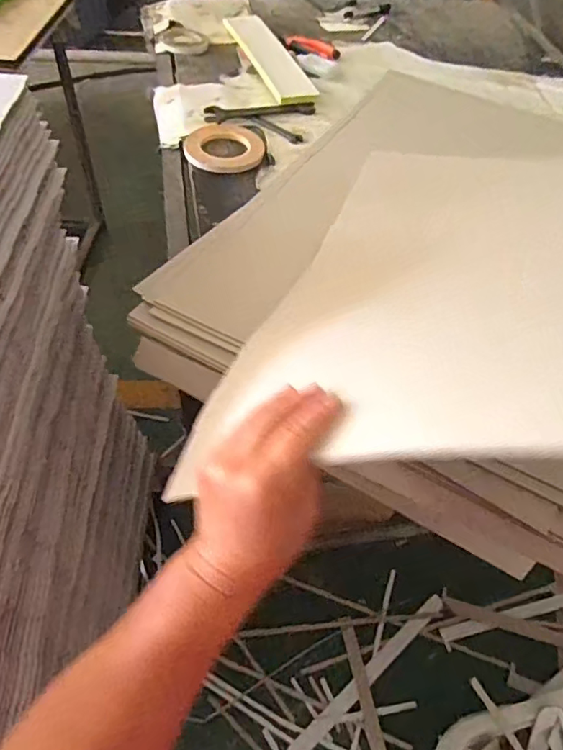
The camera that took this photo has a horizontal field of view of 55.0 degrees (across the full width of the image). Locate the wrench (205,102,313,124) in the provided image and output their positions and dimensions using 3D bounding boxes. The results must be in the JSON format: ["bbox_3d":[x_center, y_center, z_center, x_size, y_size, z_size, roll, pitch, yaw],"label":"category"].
[{"bbox_3d":[-0.038,-0.461,0.945,0.199,0.017,0.043,-17,55,-17],"label":"wrench"}]

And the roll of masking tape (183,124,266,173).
[{"bbox_3d":[-0.089,-0.364,0.866,0.127,0.023,0.127,2,52,-3],"label":"roll of masking tape"}]

